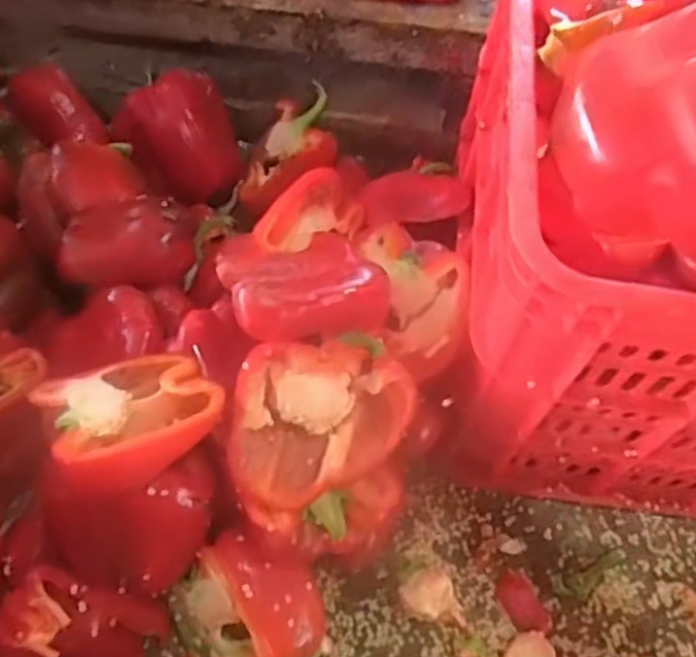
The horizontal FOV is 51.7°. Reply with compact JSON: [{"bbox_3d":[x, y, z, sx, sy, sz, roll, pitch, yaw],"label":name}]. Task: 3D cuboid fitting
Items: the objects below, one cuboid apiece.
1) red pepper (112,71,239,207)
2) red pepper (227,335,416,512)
[{"bbox_3d":[-0.156,-0.174,0.689,0.106,0.086,0.130,-22,87,-12],"label":"red pepper"},{"bbox_3d":[-0.020,0.054,0.460,0.108,0.052,0.103,11,102,-13],"label":"red pepper"}]

